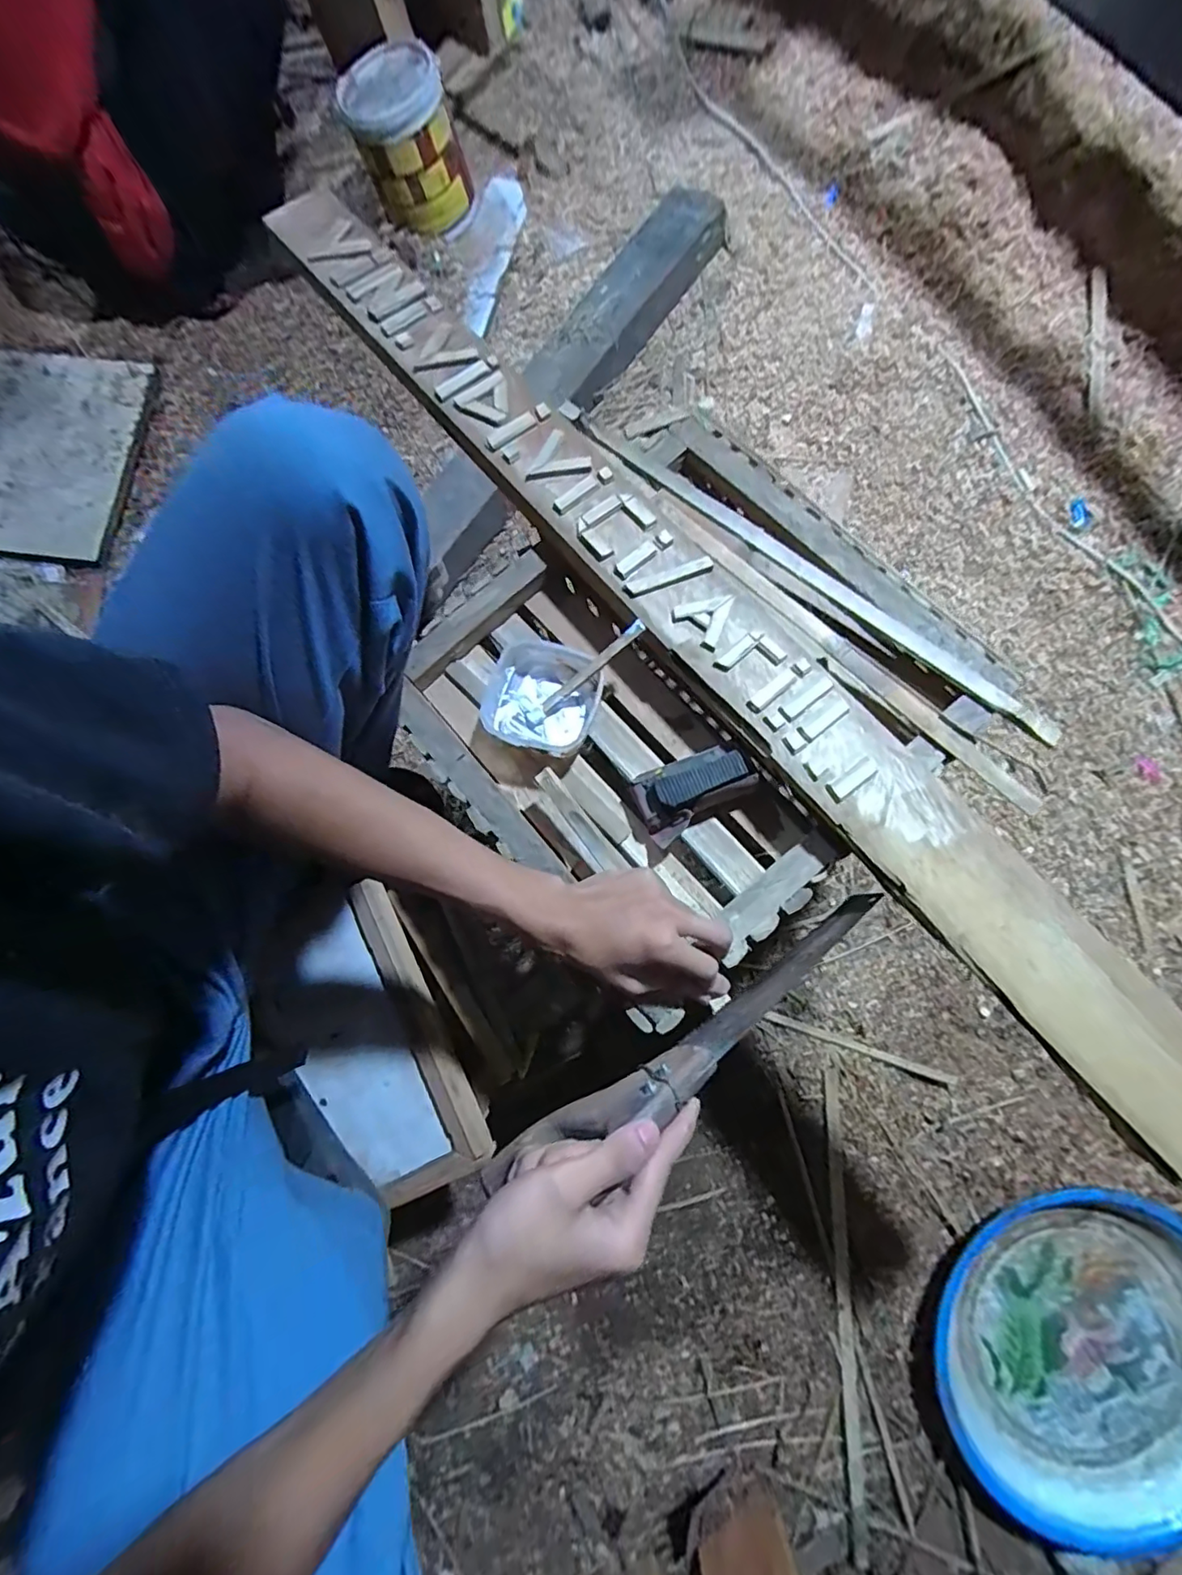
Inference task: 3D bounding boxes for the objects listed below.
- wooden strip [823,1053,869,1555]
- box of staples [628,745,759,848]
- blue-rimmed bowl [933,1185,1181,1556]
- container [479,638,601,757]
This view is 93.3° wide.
[{"bbox_3d":[0.326,0.662,0.722,0.024,0.011,0.557,0,79,1],"label":"wooden strip"},{"bbox_3d":[0.085,0.003,0.463,0.092,0.033,0.058,-23,80,-3],"label":"box of staples"},{"bbox_3d":[0.628,0.710,0.691,0.391,0.070,0.388,0,79,1],"label":"blue-rimmed bowl"},{"bbox_3d":[-0.043,-0.079,0.499,0.102,0.042,0.100,20,80,5],"label":"container"}]

